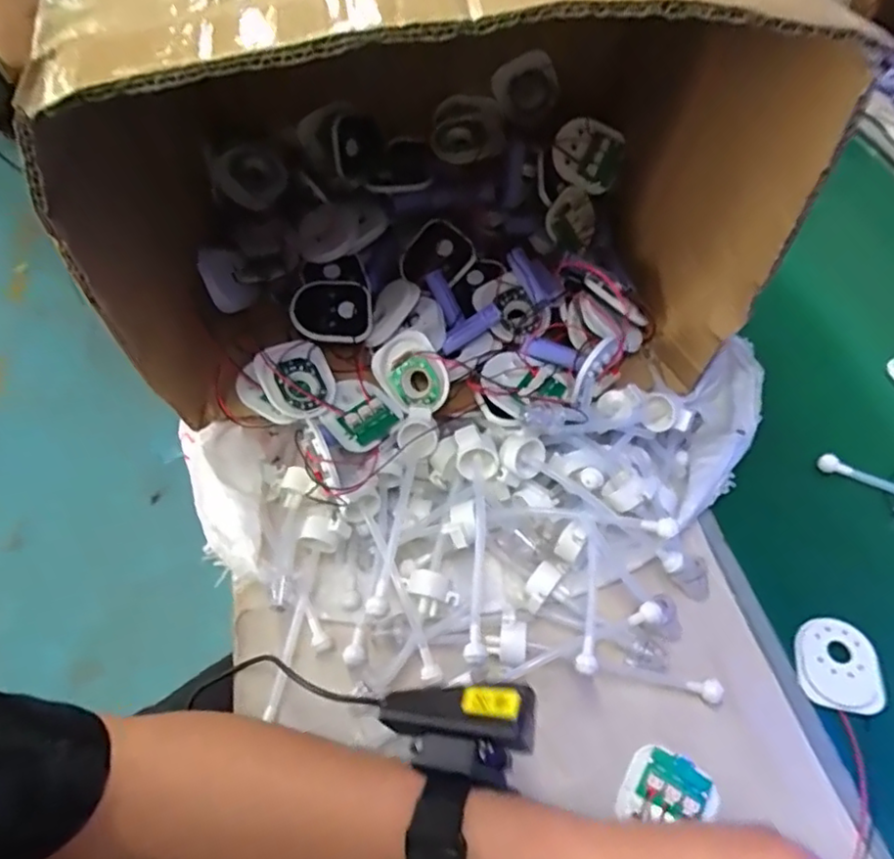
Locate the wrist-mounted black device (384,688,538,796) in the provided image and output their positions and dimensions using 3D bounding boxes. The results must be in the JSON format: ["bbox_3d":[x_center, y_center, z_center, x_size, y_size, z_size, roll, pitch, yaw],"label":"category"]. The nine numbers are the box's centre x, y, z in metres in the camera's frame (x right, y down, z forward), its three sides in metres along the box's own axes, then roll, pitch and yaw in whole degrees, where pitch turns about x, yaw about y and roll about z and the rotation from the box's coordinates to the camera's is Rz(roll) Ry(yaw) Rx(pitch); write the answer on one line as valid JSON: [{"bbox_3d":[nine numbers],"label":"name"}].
[{"bbox_3d":[0.005,0.140,0.291,0.068,0.026,0.040,-1,56,1],"label":"wrist-mounted black device"}]

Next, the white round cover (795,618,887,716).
[{"bbox_3d":[0.246,0.146,0.400,0.050,0.004,0.056,10,56,8],"label":"white round cover"}]

